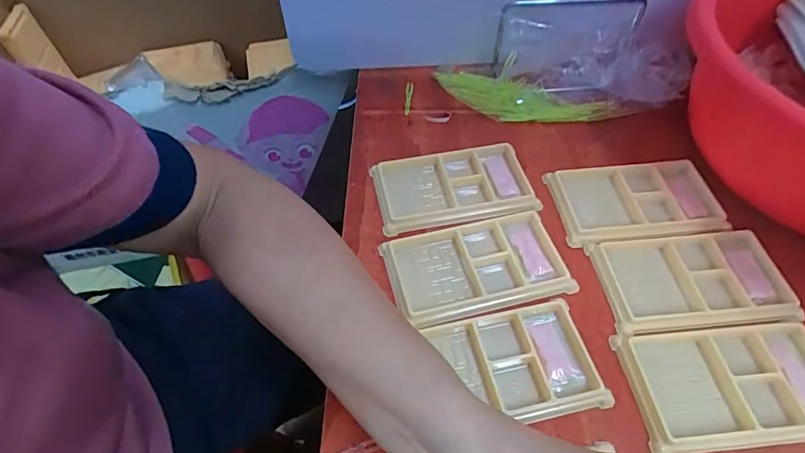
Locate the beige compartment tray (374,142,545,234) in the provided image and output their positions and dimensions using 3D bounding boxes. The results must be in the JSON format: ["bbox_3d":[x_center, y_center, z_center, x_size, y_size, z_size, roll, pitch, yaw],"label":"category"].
[{"bbox_3d":[0.046,-0.034,0.418,0.136,0.012,0.080,-8,53,-4],"label":"beige compartment tray"}]

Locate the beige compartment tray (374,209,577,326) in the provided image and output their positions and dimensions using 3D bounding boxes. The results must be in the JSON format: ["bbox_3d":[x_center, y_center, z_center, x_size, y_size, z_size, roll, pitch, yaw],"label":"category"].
[{"bbox_3d":[0.058,0.031,0.366,0.133,0.010,0.076,-10,53,-6],"label":"beige compartment tray"}]

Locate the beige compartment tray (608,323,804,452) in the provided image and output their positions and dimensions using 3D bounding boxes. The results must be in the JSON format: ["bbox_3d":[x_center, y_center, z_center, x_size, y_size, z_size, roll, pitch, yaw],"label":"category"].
[{"bbox_3d":[0.222,0.106,0.311,0.137,0.016,0.077,-4,53,-1],"label":"beige compartment tray"}]

